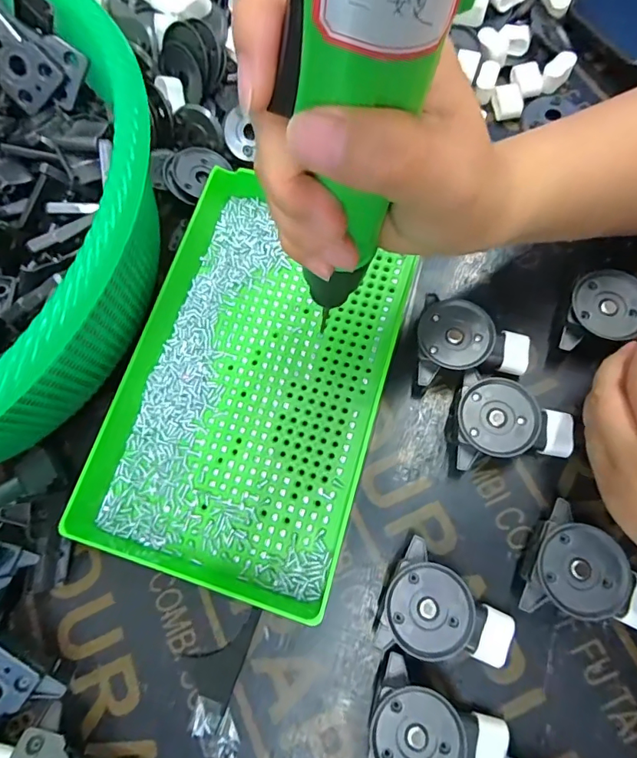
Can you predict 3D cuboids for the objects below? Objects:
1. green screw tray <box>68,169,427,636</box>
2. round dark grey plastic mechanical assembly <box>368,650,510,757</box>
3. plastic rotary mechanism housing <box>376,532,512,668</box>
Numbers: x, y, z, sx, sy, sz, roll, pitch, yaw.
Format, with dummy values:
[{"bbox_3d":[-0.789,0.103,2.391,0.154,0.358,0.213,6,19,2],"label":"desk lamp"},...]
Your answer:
[{"bbox_3d":[-0.040,-0.009,0.276,0.156,0.036,0.239,15,75,10],"label":"green screw tray"},{"bbox_3d":[0.053,0.171,0.222,0.059,0.030,0.047,23,77,12],"label":"round dark grey plastic mechanical assembly"},{"bbox_3d":[0.068,0.118,0.238,0.067,0.029,0.049,17,76,10],"label":"plastic rotary mechanism housing"}]

